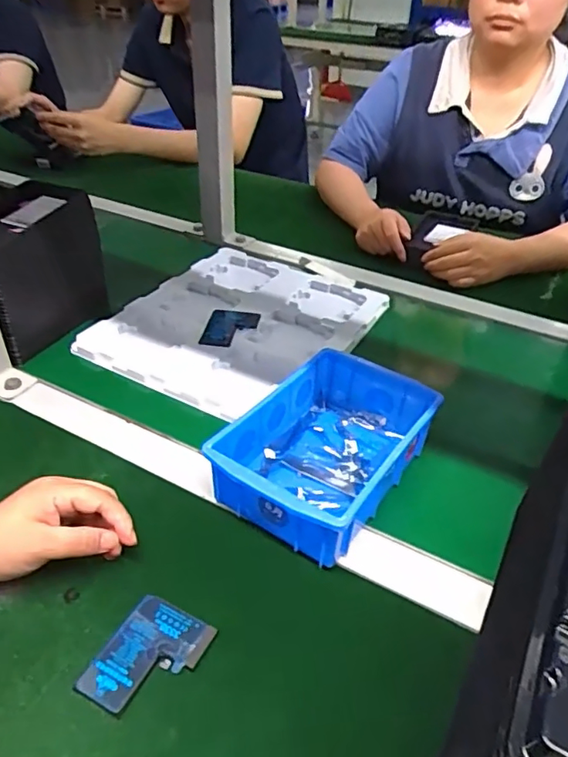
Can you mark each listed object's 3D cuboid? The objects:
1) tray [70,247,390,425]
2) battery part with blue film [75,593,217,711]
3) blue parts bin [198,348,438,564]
[{"bbox_3d":[-0.055,-0.073,0.705,0.272,0.019,0.316,24,42,24],"label":"tray"},{"bbox_3d":[-0.092,0.187,0.371,0.062,0.005,0.072,18,40,18],"label":"battery part with blue film"},{"bbox_3d":[0.041,0.062,0.497,0.127,0.069,0.200,26,42,26],"label":"blue parts bin"}]

